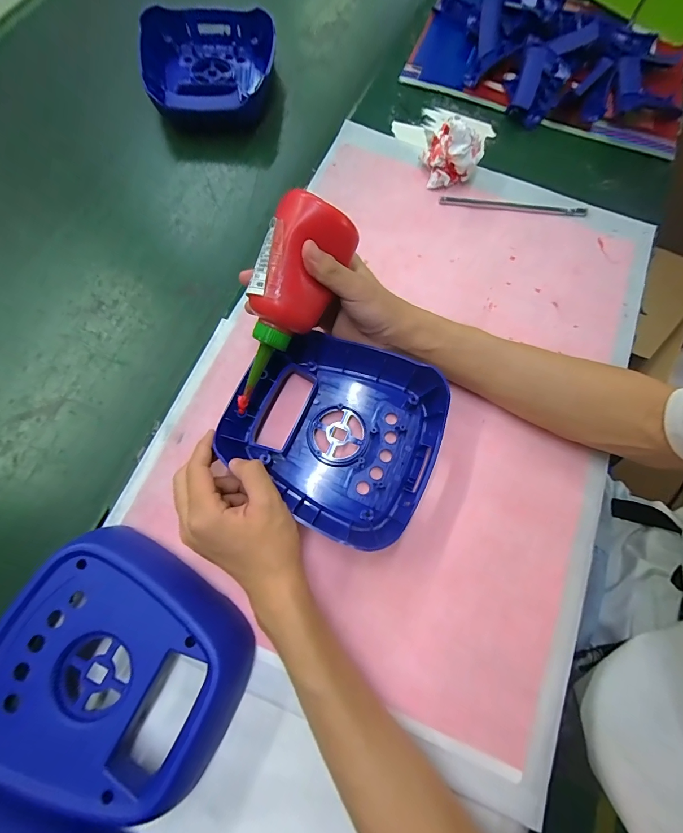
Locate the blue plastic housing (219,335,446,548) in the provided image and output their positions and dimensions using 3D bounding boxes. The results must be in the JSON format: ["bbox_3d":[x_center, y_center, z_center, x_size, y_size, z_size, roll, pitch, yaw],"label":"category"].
[{"bbox_3d":[-0.005,0.010,0.324,0.178,0.038,0.167,26,75,7],"label":"blue plastic housing"}]

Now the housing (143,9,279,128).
[{"bbox_3d":[-0.171,-0.448,0.466,0.171,0.048,0.197,0,74,0],"label":"housing"}]

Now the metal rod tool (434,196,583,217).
[{"bbox_3d":[0.206,-0.251,0.430,0.178,0.007,0.011,3,74,0],"label":"metal rod tool"}]

